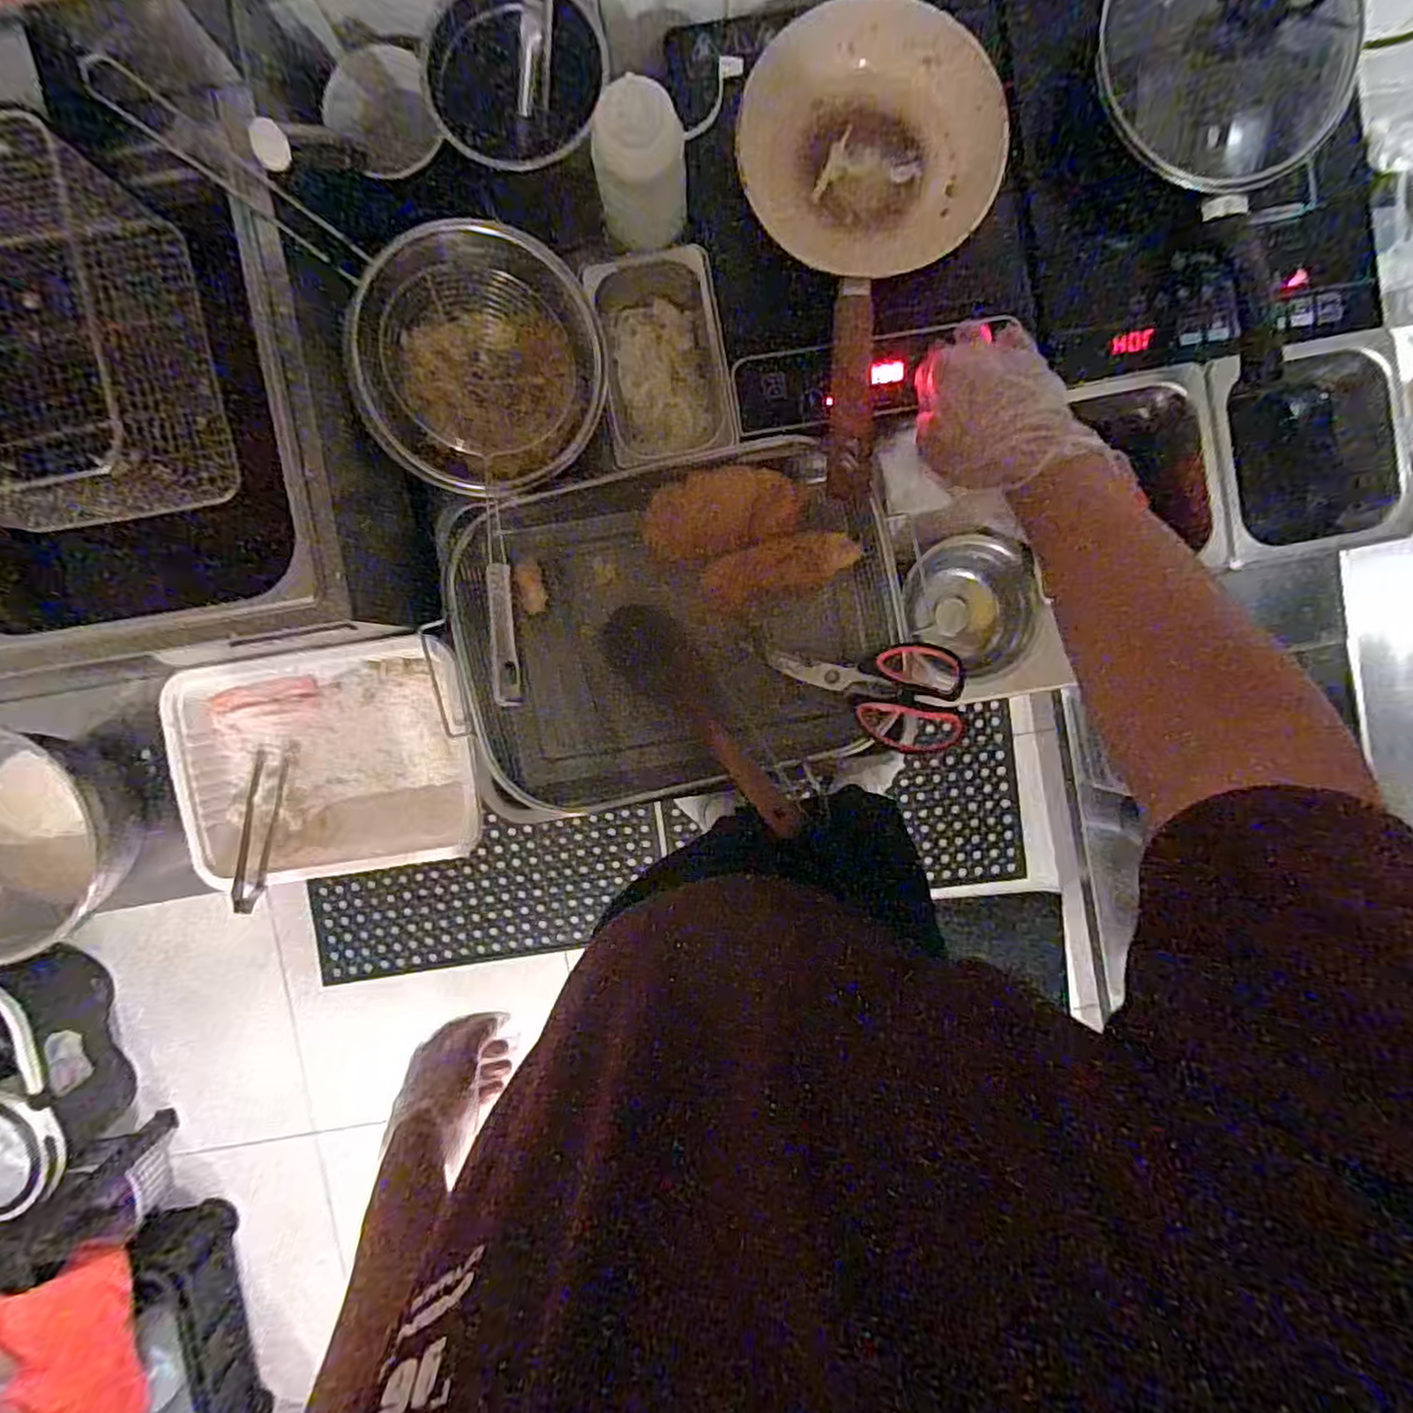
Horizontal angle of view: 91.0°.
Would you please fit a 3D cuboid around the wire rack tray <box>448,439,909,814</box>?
[{"bbox_3d":[-0.023,-0.065,0.622,0.375,0.070,0.284,-10,93,1],"label":"wire rack tray"}]

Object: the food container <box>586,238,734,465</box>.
[{"bbox_3d":[-0.038,-0.299,0.593,0.107,0.052,0.170,-9,93,1],"label":"food container"}]

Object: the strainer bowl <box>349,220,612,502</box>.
[{"bbox_3d":[-0.175,-0.269,0.552,0.181,0.107,0.175,0,93,0],"label":"strainer bowl"}]

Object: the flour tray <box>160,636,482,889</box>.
[{"bbox_3d":[-0.329,0.049,0.627,0.260,0.075,0.201,-9,93,1],"label":"flour tray"}]

